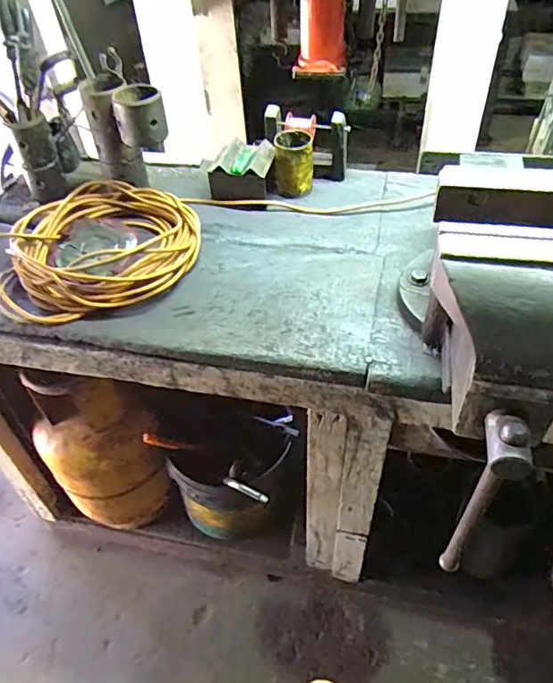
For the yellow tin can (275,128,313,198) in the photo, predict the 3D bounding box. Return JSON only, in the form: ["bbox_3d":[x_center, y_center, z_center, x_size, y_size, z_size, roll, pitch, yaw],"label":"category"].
[{"bbox_3d":[0.037,-0.363,1.073,0.074,0.122,0.074,-2,46,2],"label":"yellow tin can"}]

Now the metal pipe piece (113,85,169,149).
[{"bbox_3d":[-0.255,-0.422,0.979,0.090,0.096,0.107,-13,47,-8],"label":"metal pipe piece"}]

